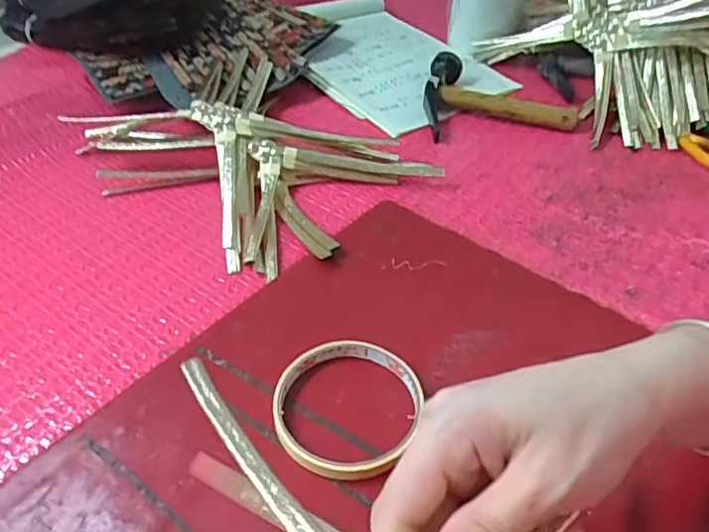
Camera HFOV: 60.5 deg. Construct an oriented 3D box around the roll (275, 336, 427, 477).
[{"bbox_3d":[-0.005,0.077,0.340,0.076,0.011,0.087,17,44,18],"label":"roll"}]

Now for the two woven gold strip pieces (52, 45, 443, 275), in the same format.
[{"bbox_3d":[-0.085,-0.110,0.543,0.284,0.045,0.224,28,48,27],"label":"two woven gold strip pieces"}]

